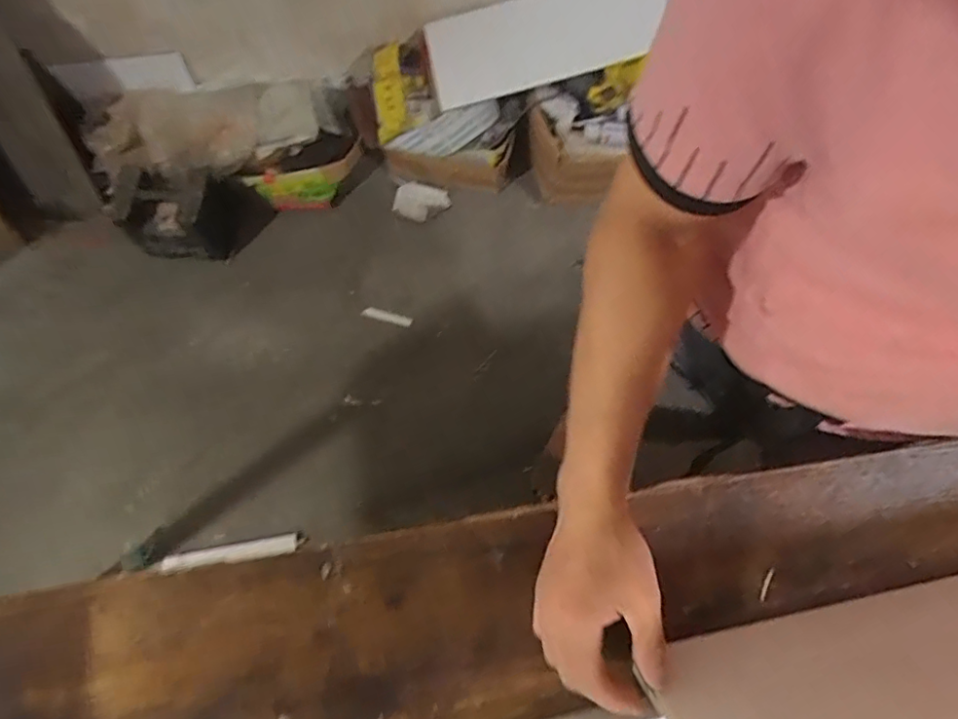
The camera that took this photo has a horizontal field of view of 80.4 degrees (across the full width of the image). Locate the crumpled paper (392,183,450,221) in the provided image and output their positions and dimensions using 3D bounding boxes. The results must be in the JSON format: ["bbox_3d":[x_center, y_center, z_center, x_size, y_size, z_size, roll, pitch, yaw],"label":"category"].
[{"bbox_3d":[-0.155,-0.415,1.488,0.139,0.054,0.108,8,73,1],"label":"crumpled paper"}]

